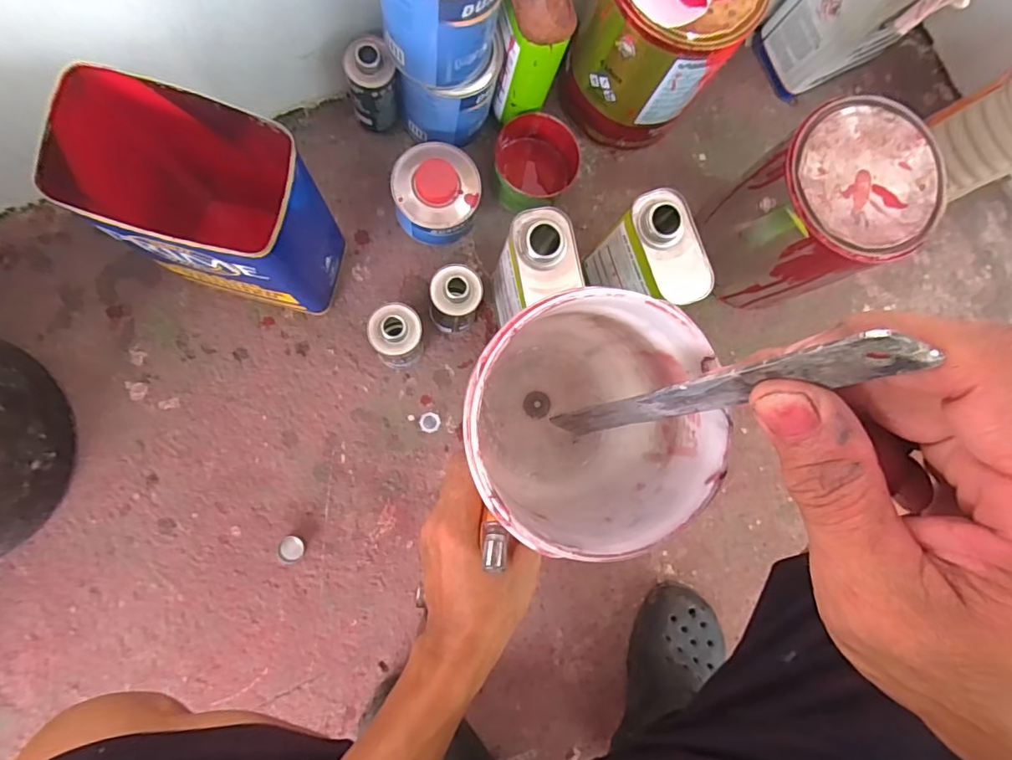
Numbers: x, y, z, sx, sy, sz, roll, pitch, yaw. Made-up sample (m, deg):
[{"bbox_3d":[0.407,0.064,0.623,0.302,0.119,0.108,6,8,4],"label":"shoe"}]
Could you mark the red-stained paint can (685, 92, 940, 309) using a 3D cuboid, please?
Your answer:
[{"bbox_3d":[0.332,-0.187,0.619,0.153,0.210,0.155,1,85,-7],"label":"red-stained paint can"}]

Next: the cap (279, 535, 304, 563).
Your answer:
[{"bbox_3d":[-0.244,0.192,0.611,0.028,0.008,0.030,1,85,-7],"label":"cap"}]

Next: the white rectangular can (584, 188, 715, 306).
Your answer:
[{"bbox_3d":[0.149,-0.122,0.589,0.062,0.149,0.109,-20,87,-8],"label":"white rectangular can"}]

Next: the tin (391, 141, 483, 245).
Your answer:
[{"bbox_3d":[-0.082,-0.217,0.633,0.096,0.073,0.096,1,85,-7],"label":"tin"}]

